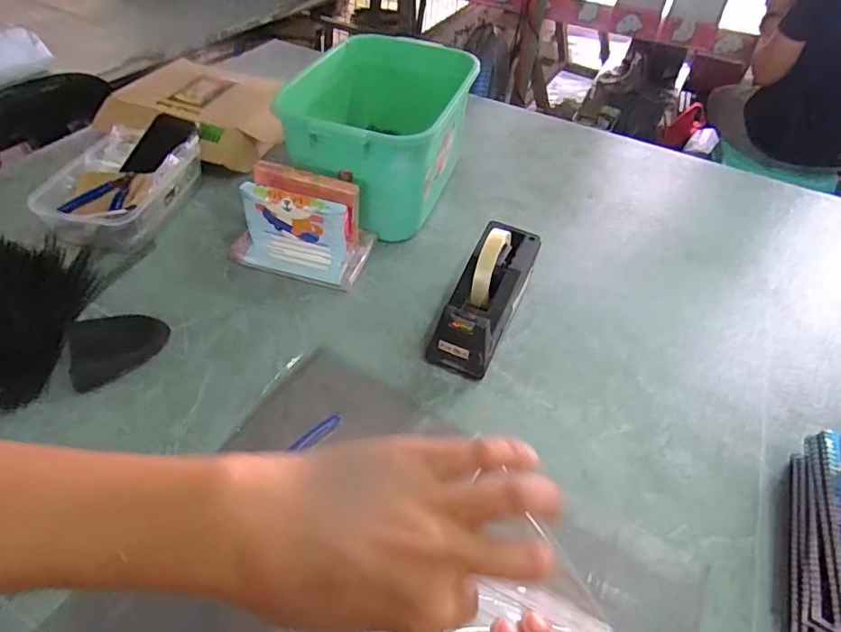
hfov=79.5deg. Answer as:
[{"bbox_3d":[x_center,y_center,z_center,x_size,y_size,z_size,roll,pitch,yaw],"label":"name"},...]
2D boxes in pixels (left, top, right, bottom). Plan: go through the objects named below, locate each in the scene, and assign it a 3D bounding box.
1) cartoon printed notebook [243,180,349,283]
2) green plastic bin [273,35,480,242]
[{"bbox_3d":[-0.171,-0.111,0.685,0.144,0.112,0.022,15,37,8],"label":"cartoon printed notebook"},{"bbox_3d":[-0.054,-0.292,0.829,0.232,0.187,0.350,13,48,8],"label":"green plastic bin"}]

